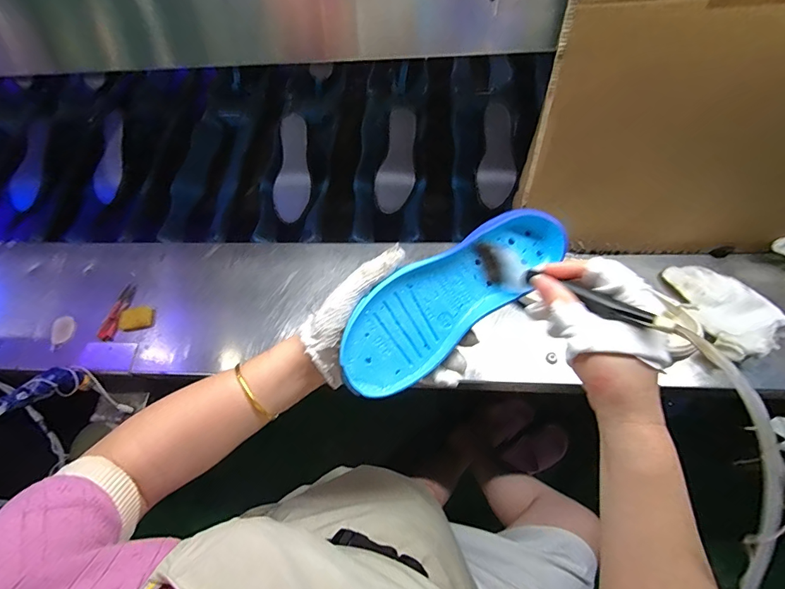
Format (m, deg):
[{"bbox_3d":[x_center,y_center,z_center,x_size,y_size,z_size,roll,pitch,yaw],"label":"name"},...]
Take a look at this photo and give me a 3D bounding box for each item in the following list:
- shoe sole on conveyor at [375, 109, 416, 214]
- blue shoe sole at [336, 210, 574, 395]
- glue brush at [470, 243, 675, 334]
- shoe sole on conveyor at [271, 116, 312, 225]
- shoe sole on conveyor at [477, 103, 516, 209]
[{"bbox_3d":[0.011,-0.260,0.801,0.068,0.021,0.203,12,80,-12],"label":"shoe sole on conveyor"},{"bbox_3d":[0.050,-0.002,0.366,0.227,0.020,0.080,-39,95,-8],"label":"blue shoe sole"},{"bbox_3d":[0.129,-0.007,0.321,0.018,0.034,0.161,-39,39,-17],"label":"glue brush"},{"bbox_3d":[-0.194,-0.244,0.801,0.069,0.015,0.202,3,90,5],"label":"shoe sole on conveyor"},{"bbox_3d":[0.204,-0.276,0.796,0.066,0.032,0.224,5,76,6],"label":"shoe sole on conveyor"}]

